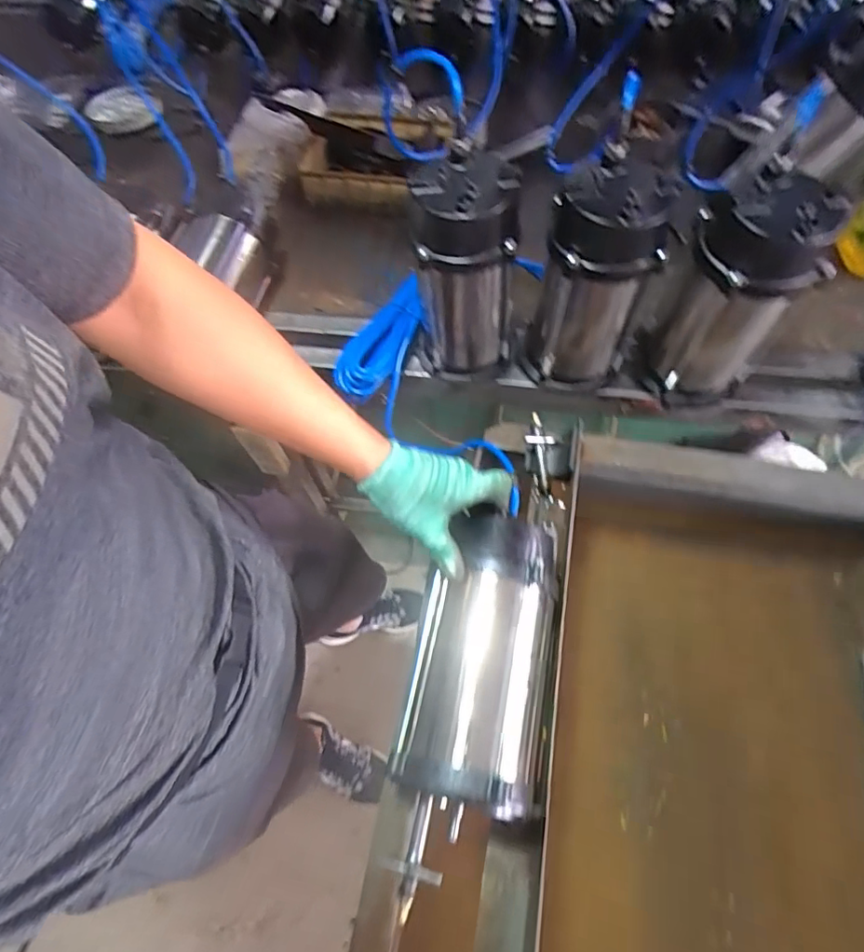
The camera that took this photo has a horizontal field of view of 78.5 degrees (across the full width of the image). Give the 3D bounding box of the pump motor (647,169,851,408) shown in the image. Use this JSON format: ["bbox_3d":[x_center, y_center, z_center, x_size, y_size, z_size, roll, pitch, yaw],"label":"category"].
[{"bbox_3d":[0.341,-0.198,0.614,0.133,0.252,0.109,28,68,17],"label":"pump motor"}]

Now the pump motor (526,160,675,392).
[{"bbox_3d":[0.189,-0.221,0.634,0.127,0.251,0.111,17,65,12],"label":"pump motor"}]

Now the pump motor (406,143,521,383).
[{"bbox_3d":[0.040,-0.235,0.655,0.122,0.267,0.109,0,63,4],"label":"pump motor"}]

